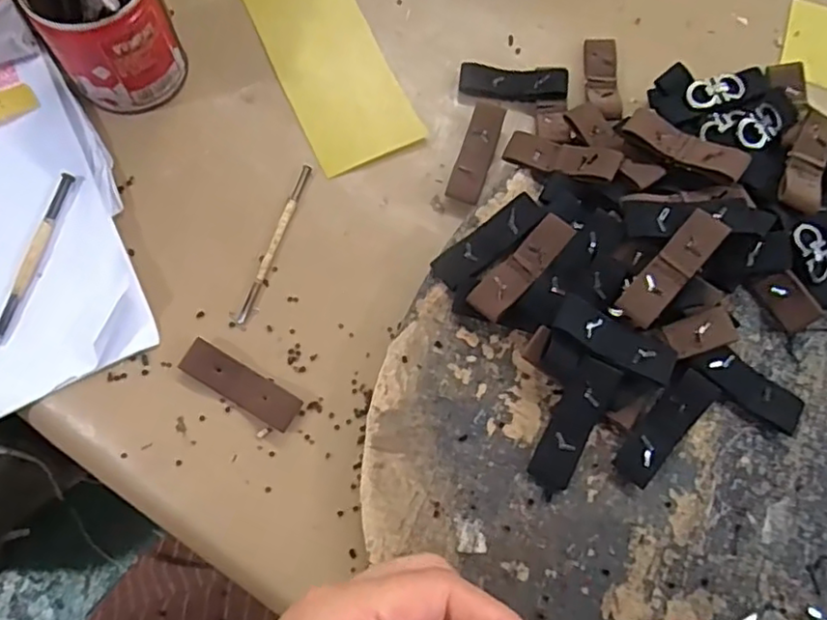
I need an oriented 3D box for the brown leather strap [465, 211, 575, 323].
[{"bbox_3d":[0.054,-0.022,0.318,0.019,0.009,0.063,42,74,11],"label":"brown leather strap"}]

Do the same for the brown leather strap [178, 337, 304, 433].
[{"bbox_3d":[-0.086,0.038,0.321,0.063,0.008,0.019,30,72,7],"label":"brown leather strap"}]

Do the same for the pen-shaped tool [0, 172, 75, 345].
[{"bbox_3d":[-0.199,-0.029,0.335,0.007,0.007,0.095,15,71,3],"label":"pen-shaped tool"}]

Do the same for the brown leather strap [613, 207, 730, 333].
[{"bbox_3d":[0.124,-0.020,0.305,0.019,0.004,0.064,41,85,15],"label":"brown leather strap"}]

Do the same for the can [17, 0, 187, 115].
[{"bbox_3d":[-0.164,-0.157,0.341,0.064,0.084,0.066,1,71,-2],"label":"can"}]

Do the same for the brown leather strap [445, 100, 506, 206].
[{"bbox_3d":[0.037,-0.091,0.371,0.019,0.012,0.063,18,71,4],"label":"brown leather strap"}]

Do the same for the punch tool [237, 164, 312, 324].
[{"bbox_3d":[-0.076,-0.038,0.350,0.006,0.004,0.099,18,71,4],"label":"punch tool"}]

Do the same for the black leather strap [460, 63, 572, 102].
[{"bbox_3d":[0.060,-0.137,0.385,0.064,0.009,0.023,6,71,0],"label":"black leather strap"}]

